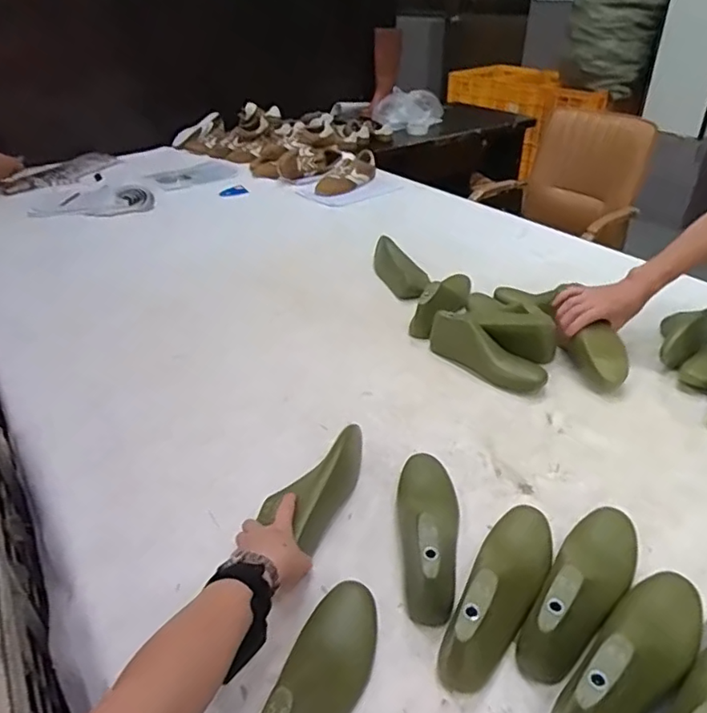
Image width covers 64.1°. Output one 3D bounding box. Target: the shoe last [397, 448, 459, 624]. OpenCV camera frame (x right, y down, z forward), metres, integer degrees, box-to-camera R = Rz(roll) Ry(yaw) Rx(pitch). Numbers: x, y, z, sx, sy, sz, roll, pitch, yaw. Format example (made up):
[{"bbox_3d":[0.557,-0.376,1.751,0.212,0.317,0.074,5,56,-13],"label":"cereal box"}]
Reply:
[{"bbox_3d":[0.090,0.193,0.677,0.071,0.080,0.225,3,34,8],"label":"shoe last"}]

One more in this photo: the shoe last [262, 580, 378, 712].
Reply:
[{"bbox_3d":[-0.032,0.302,0.516,0.067,0.086,0.225,8,35,16],"label":"shoe last"}]

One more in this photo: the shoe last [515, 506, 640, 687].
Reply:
[{"bbox_3d":[0.250,0.234,0.600,0.072,0.085,0.227,22,41,33],"label":"shoe last"}]

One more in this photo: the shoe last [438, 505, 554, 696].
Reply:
[{"bbox_3d":[0.162,0.242,0.604,0.070,0.085,0.231,15,37,25],"label":"shoe last"}]

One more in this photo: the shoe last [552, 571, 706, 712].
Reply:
[{"bbox_3d":[0.272,0.277,0.533,0.235,0.086,0.073,-30,42,-34],"label":"shoe last"}]

